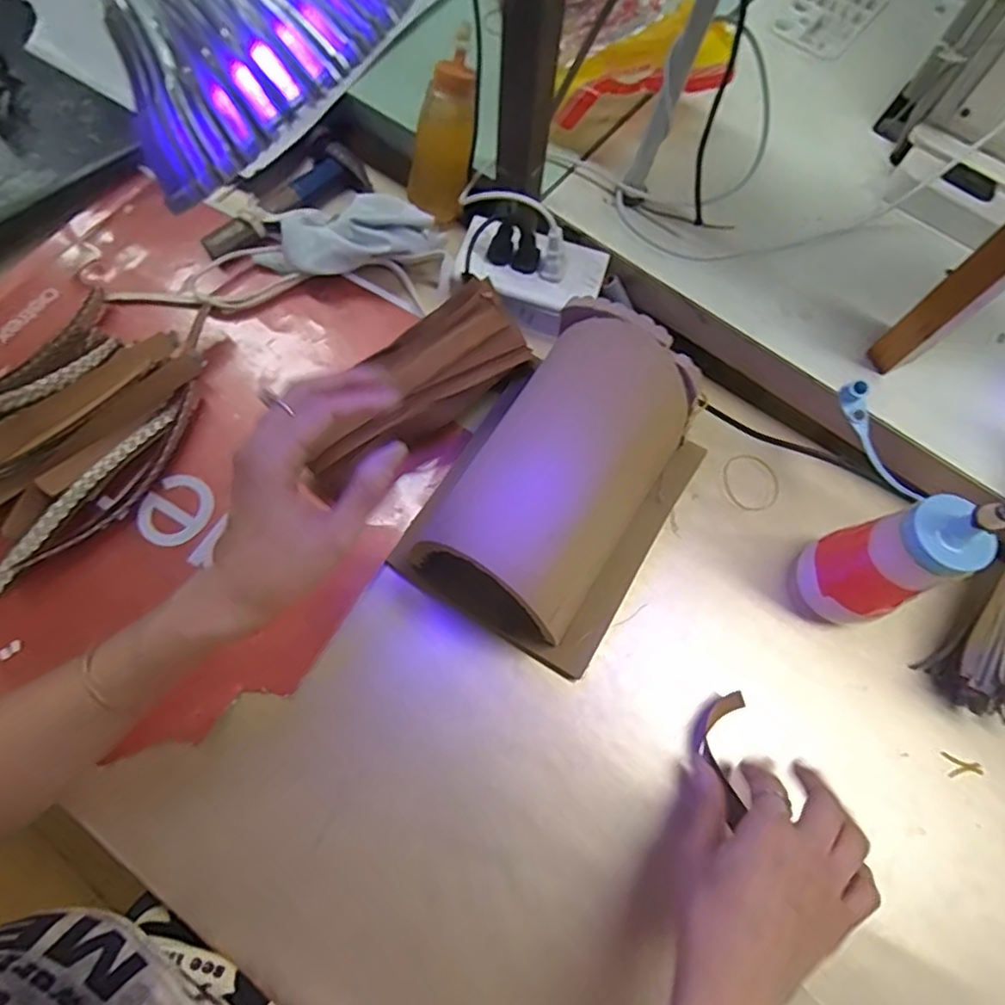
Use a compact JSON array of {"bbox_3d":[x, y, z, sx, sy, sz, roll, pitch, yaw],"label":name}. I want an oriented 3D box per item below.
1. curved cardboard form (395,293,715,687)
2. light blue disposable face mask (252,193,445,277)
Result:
[{"bbox_3d":[0.046,-0.011,0.414,0.143,0.101,0.213,29,71,8],"label":"curved cardboard form"},{"bbox_3d":[-0.130,-0.222,0.511,0.153,0.045,0.057,-9,71,-6],"label":"light blue disposable face mask"}]

